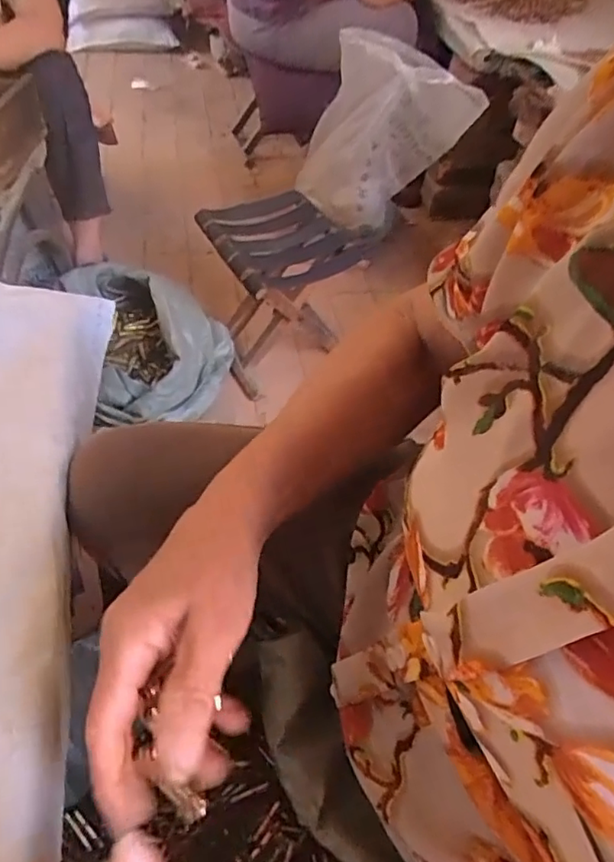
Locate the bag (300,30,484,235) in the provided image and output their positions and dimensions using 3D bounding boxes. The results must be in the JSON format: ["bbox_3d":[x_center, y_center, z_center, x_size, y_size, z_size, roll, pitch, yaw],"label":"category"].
[{"bbox_3d":[0.175,-0.718,1.426,0.396,0.413,0.198,36,55,23],"label":"bag"}]

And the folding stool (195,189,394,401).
[{"bbox_3d":[-0.069,-0.305,1.284,0.265,0.280,0.279,-21,54,-22],"label":"folding stool"}]

